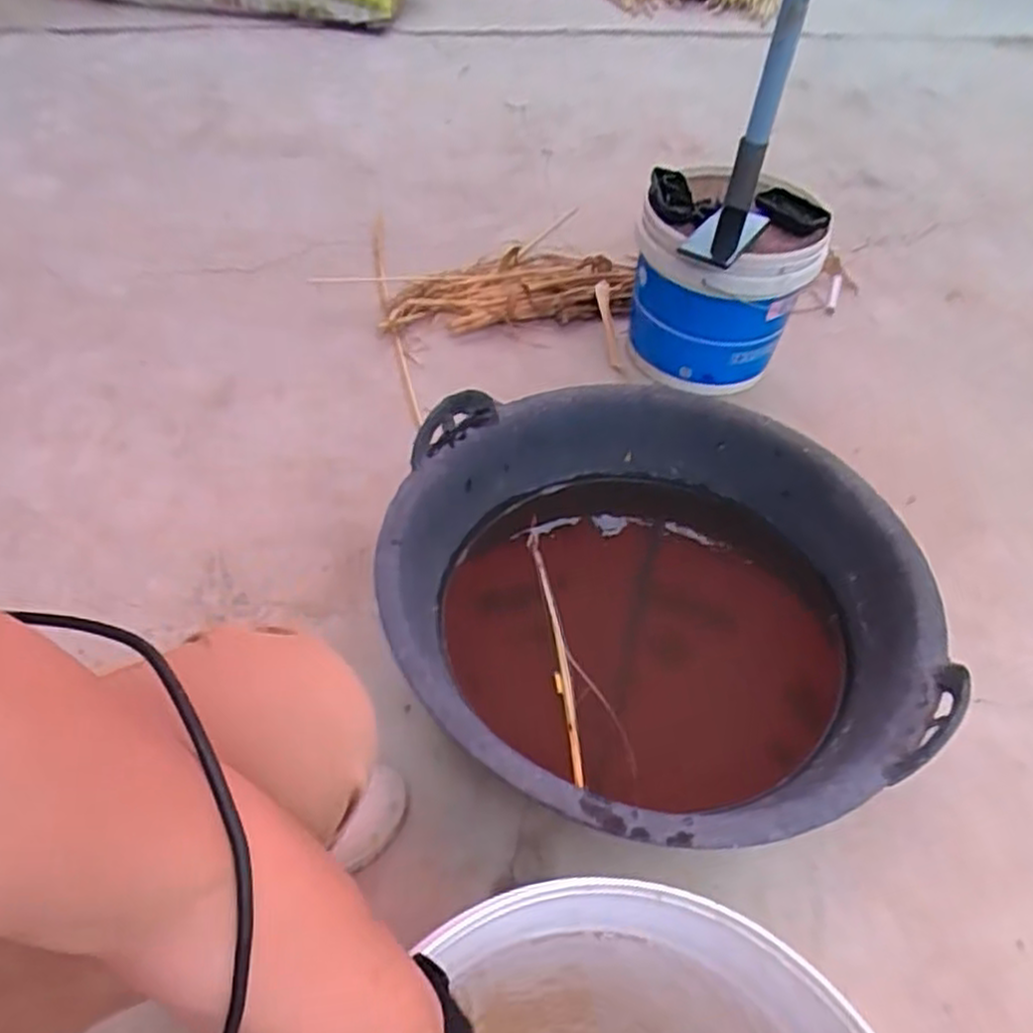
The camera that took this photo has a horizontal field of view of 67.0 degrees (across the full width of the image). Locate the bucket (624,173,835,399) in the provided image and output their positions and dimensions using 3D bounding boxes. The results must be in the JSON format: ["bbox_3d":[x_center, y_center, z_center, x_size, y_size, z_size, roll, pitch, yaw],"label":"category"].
[{"bbox_3d":[0.297,-0.335,1.151,0.242,0.261,0.254,12,46,9],"label":"bucket"}]

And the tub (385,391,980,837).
[{"bbox_3d":[0.134,0.097,0.803,0.513,0.197,0.505,2,47,-2],"label":"tub"}]

